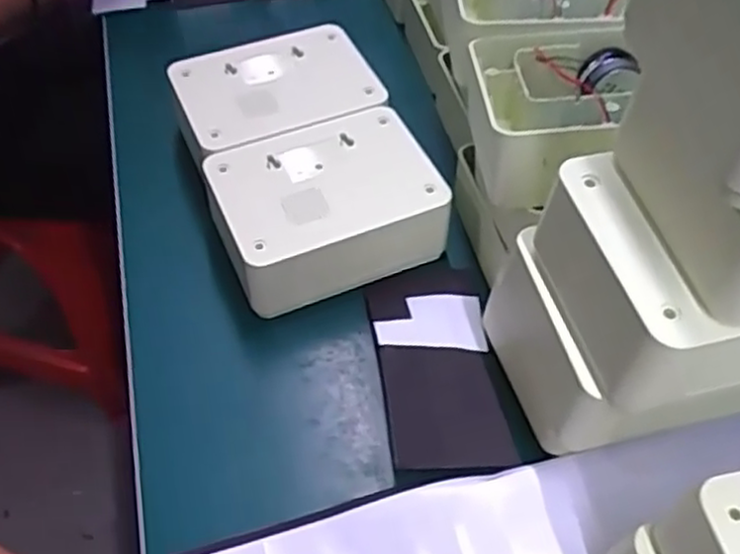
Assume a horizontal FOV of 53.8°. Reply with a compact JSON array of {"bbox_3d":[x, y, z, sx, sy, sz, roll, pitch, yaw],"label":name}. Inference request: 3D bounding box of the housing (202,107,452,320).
[{"bbox_3d":[-0.030,-0.049,0.489,0.144,0.048,0.103,-18,55,-16],"label":"housing"}]

